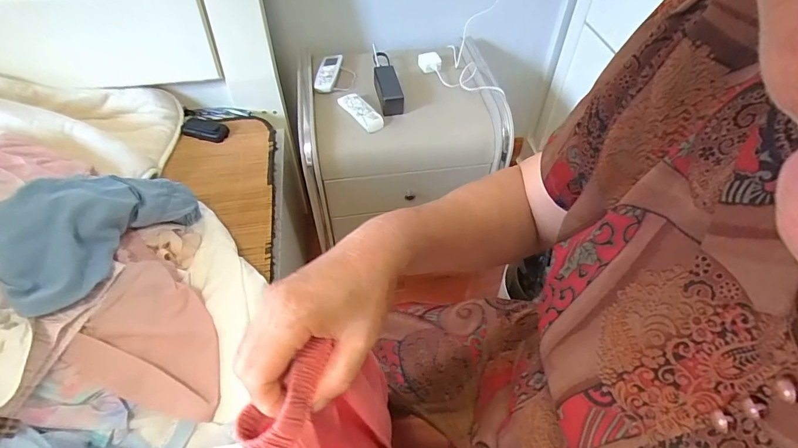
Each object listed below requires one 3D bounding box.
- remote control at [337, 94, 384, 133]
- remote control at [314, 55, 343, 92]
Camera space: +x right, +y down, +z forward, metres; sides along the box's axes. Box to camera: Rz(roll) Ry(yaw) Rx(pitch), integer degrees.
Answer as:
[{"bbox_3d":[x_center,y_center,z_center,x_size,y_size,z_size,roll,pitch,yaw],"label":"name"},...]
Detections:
[{"bbox_3d":[-0.091,-0.267,0.970,0.050,0.020,0.135,-29,56,-23],"label":"remote control"},{"bbox_3d":[-0.179,-0.391,1.059,0.051,0.023,0.139,4,50,3],"label":"remote control"}]

